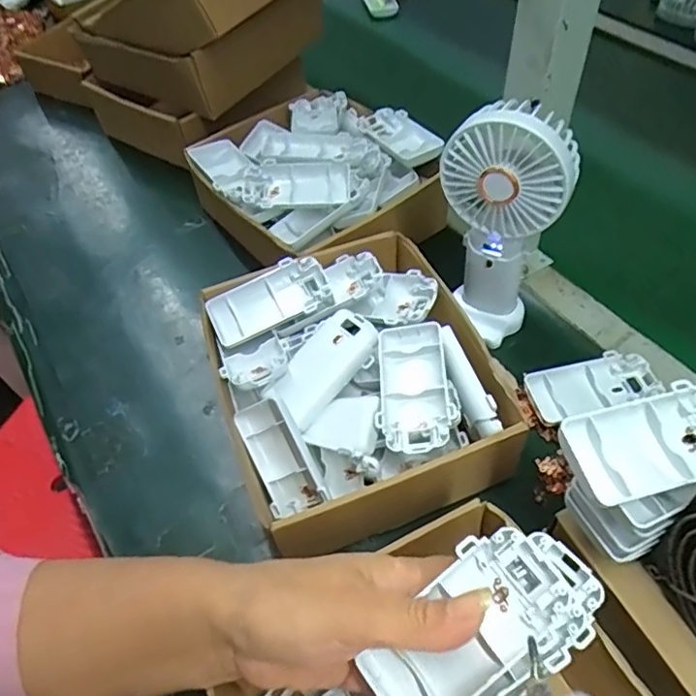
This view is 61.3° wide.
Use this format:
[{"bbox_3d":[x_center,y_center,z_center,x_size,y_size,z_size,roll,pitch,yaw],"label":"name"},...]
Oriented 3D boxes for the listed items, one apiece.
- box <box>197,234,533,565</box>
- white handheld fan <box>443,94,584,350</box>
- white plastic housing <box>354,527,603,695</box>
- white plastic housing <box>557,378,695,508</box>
[{"bbox_3d":[0.002,0.026,0.430,0.178,0.078,0.232,-18,52,-9],"label":"box"},{"bbox_3d":[0.110,-0.084,0.434,0.087,0.185,0.050,6,52,10],"label":"white handheld fan"},{"bbox_3d":[0.061,0.126,0.262,0.106,0.032,0.056,-39,57,-6],"label":"white plastic housing"},{"bbox_3d":[0.158,0.046,0.292,0.107,0.022,0.045,-17,52,-9],"label":"white plastic housing"}]

